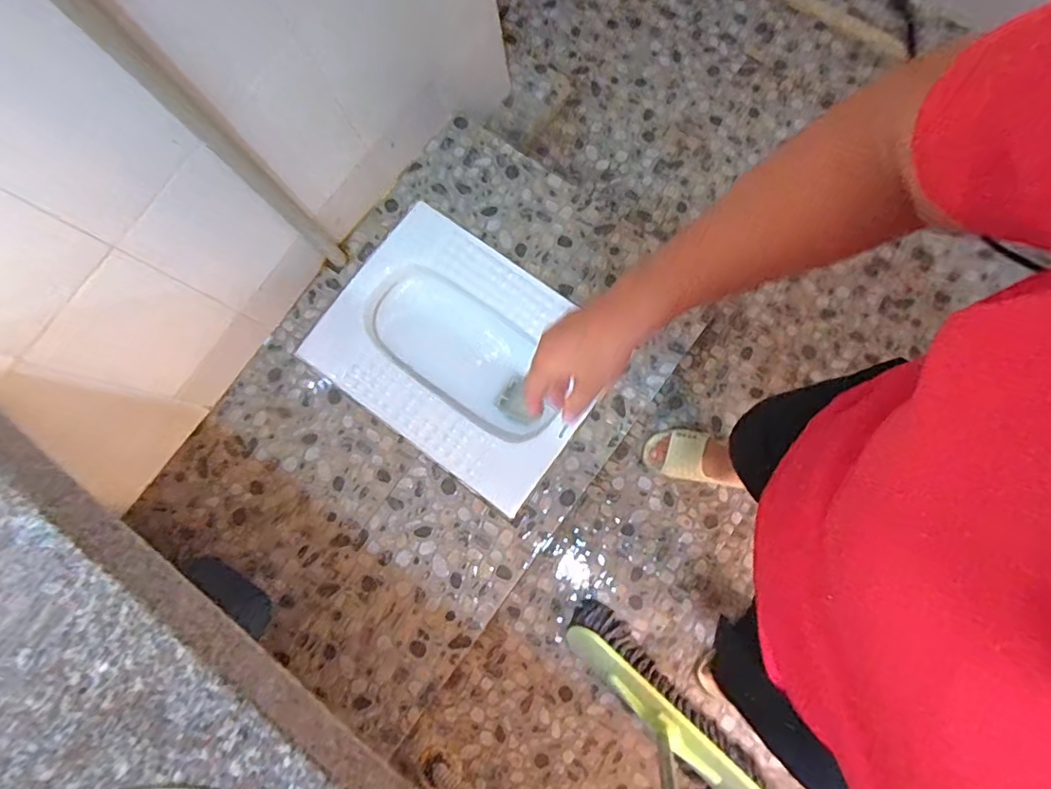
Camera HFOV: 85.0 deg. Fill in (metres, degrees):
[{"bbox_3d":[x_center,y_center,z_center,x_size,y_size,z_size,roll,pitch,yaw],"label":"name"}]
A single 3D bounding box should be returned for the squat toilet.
[{"bbox_3d":[-0.127,-0.079,1.219,0.552,0.164,0.415,35,85,9],"label":"squat toilet"}]

